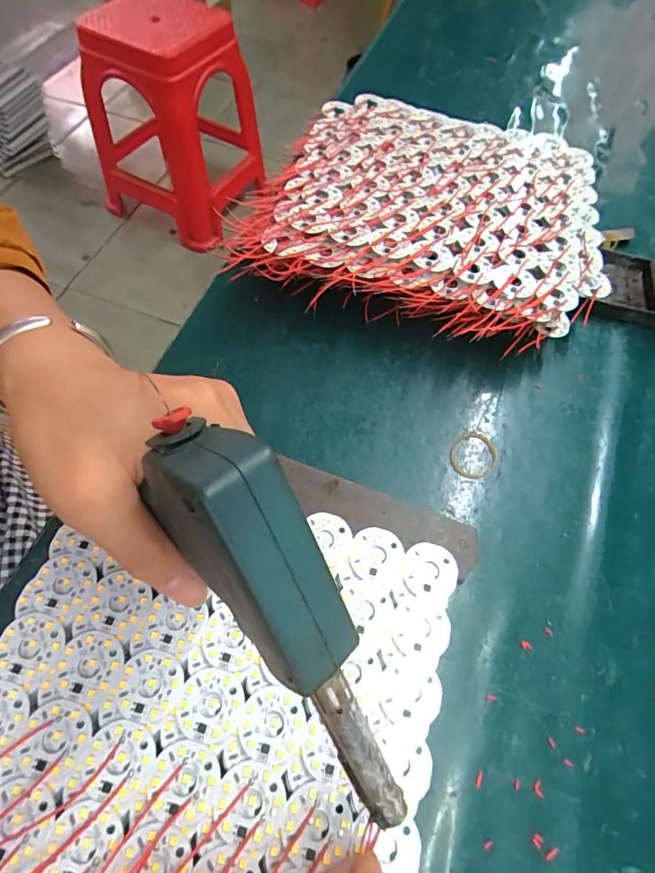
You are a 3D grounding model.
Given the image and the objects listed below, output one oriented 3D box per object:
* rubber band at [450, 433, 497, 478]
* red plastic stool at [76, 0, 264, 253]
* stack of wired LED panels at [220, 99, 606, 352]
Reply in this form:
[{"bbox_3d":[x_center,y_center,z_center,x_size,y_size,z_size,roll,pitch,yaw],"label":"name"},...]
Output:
[{"bbox_3d":[0.101,0.013,0.322,0.031,0.004,0.035,41,67,17],"label":"rubber band"},{"bbox_3d":[-0.410,-0.838,1.248,0.379,0.473,0.334,23,63,8],"label":"red plastic stool"},{"bbox_3d":[0.090,-0.186,0.398,0.277,0.063,0.255,14,62,3],"label":"stack of wired LED panels"}]

